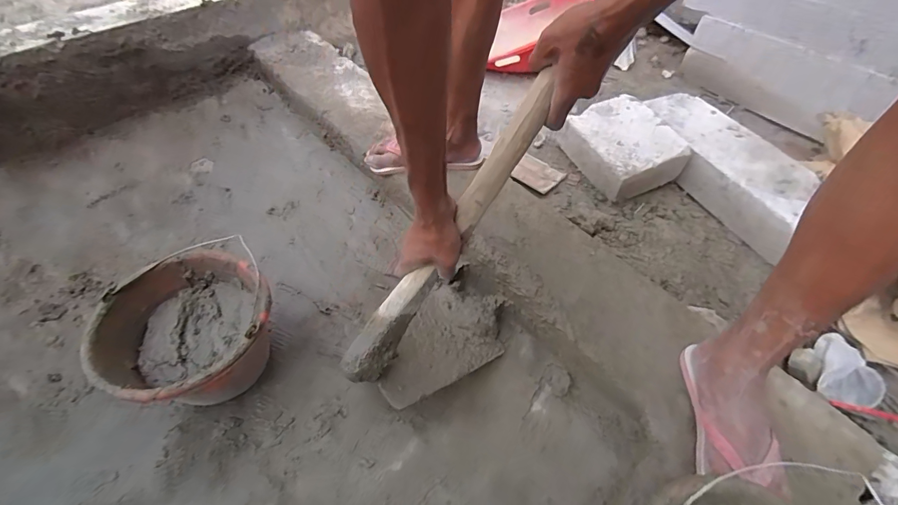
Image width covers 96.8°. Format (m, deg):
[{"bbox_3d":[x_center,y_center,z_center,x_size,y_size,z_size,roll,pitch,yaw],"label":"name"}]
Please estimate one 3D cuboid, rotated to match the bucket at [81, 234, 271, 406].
[{"bbox_3d":[-0.388,0.136,0.634,0.227,0.162,0.225,1,53,-1],"label":"bucket"}]

